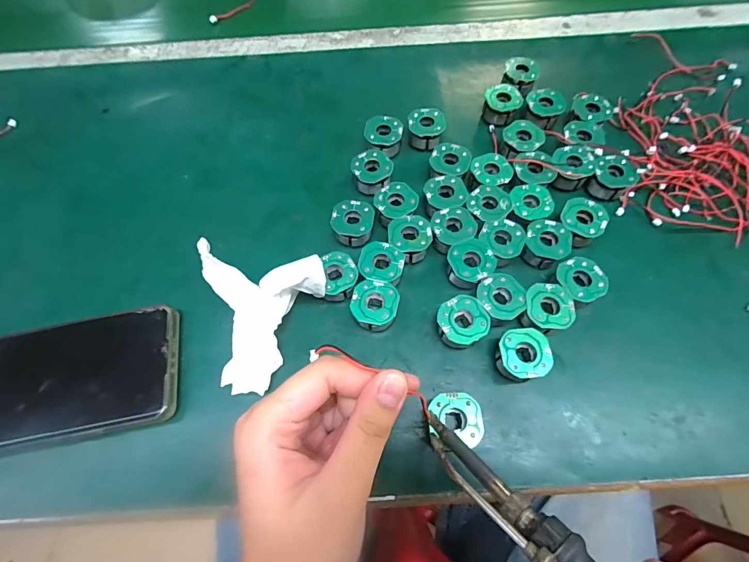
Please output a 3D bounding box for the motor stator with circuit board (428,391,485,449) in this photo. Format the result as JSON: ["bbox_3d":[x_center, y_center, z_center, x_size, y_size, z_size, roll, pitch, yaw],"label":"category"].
[{"bbox_3d":[0.047,0.080,0.222,0.030,0.023,0.026,15,67,8],"label":"motor stator with circuit board"}]

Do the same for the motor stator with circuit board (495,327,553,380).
[{"bbox_3d":[0.091,0.047,0.238,0.032,0.021,0.030,2,66,3],"label":"motor stator with circuit board"}]

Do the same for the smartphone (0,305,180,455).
[{"bbox_3d":[-0.209,0.067,0.243,0.164,0.015,0.075,-11,66,-3],"label":"smartphone"}]

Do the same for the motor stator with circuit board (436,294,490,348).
[{"bbox_3d":[0.056,0.029,0.248,0.033,0.021,0.030,-1,66,1],"label":"motor stator with circuit board"}]

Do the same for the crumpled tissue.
[{"bbox_3d":[-0.067,0.015,0.247,0.075,0.045,0.088,-14,66,-5],"label":"crumpled tissue"}]

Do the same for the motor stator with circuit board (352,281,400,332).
[{"bbox_3d":[0.000,0.018,0.255,0.030,0.021,0.030,9,66,5],"label":"motor stator with circuit board"}]

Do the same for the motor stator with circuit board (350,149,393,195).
[{"bbox_3d":[-0.001,-0.084,0.302,0.030,0.022,0.032,-10,66,-3],"label":"motor stator with circuit board"}]

